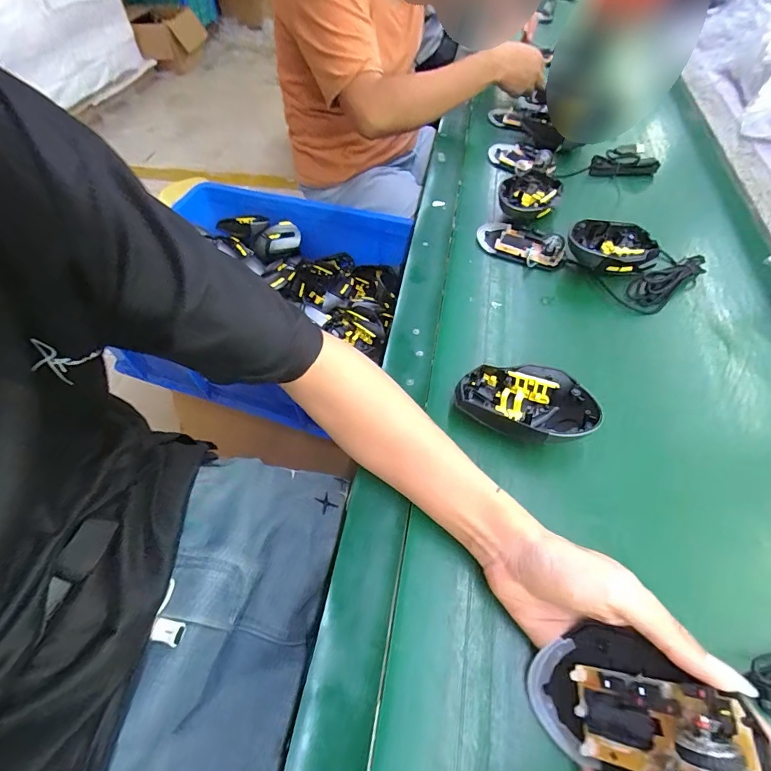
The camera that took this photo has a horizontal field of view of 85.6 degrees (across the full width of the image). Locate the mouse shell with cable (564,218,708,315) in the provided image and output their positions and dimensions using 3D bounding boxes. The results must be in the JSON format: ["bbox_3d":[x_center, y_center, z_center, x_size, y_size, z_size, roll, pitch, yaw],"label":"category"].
[{"bbox_3d":[0.287,-0.148,0.488,0.139,0.047,0.110,39,59,22],"label":"mouse shell with cable"}]

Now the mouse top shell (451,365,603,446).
[{"bbox_3d":[0.123,0.018,0.376,0.116,0.050,0.077,29,57,17],"label":"mouse top shell"}]

